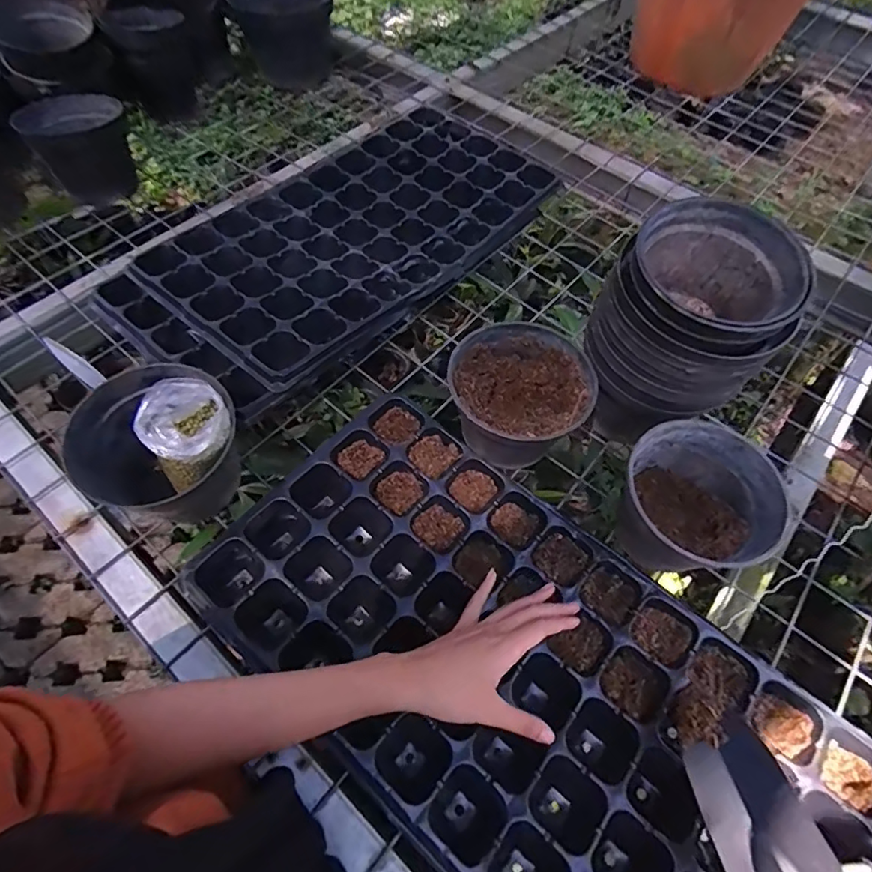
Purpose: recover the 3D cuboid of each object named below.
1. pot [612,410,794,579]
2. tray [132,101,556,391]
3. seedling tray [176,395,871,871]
[{"bbox_3d":[0.216,0.061,0.453,0.125,0.098,0.114,1,59,-1],"label":"pot"},{"bbox_3d":[-0.090,-0.287,0.666,0.286,0.047,0.536,36,64,18],"label":"tray"},{"bbox_3d":[0.067,0.194,0.425,0.508,0.060,0.273,37,64,19],"label":"seedling tray"}]

